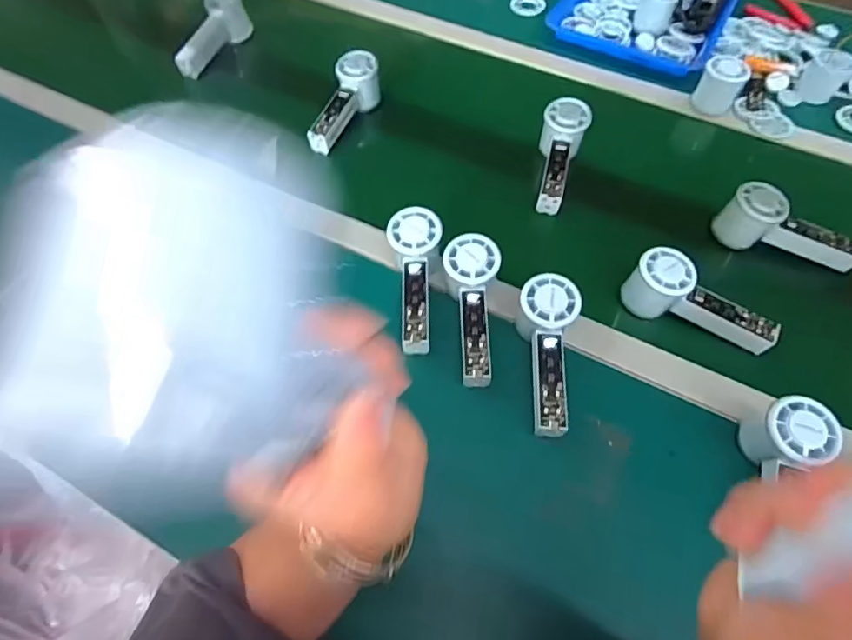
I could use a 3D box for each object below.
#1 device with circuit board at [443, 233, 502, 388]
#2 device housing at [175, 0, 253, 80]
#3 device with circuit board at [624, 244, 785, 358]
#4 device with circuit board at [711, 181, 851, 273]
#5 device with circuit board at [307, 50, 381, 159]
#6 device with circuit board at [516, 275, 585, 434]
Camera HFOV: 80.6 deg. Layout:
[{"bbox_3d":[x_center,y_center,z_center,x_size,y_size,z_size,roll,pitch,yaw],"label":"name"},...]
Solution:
[{"bbox_3d":[0.048,-0.009,0.520,0.057,0.050,0.158,0,74,0],"label":"device with circuit board"},{"bbox_3d":[-0.335,-0.441,0.786,0.052,0.061,0.146,25,77,15],"label":"device housing"},{"bbox_3d":[0.287,-0.020,0.525,0.147,0.063,0.049,22,61,13],"label":"device with circuit board"},{"bbox_3d":[0.415,-0.101,0.571,0.152,0.057,0.046,24,62,14],"label":"device with circuit board"},{"bbox_3d":[-0.116,-0.295,0.704,0.050,0.066,0.154,24,78,14],"label":"device with circuit board"},{"bbox_3d":[0.119,0.035,0.498,0.054,0.054,0.155,3,76,2],"label":"device with circuit board"}]

